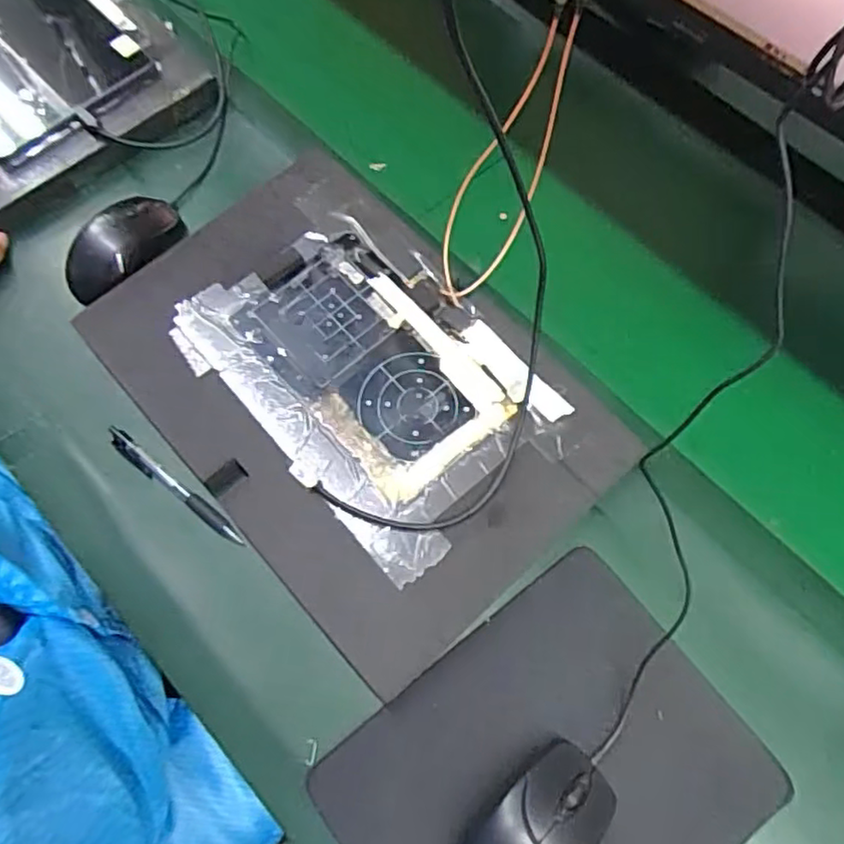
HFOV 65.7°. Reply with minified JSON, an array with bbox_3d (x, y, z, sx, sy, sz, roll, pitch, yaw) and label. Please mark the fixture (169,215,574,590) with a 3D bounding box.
[{"bbox_3d":[-0.041,-0.037,0.511,0.182,0.017,0.267,-41,75,-15],"label":"fixture"}]

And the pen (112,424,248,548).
[{"bbox_3d":[-0.187,0.050,0.494,0.137,0.007,0.015,37,72,12],"label":"pen"}]

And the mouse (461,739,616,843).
[{"bbox_3d":[0.070,0.259,0.409,0.116,0.032,0.061,-39,74,-15],"label":"mouse"}]

